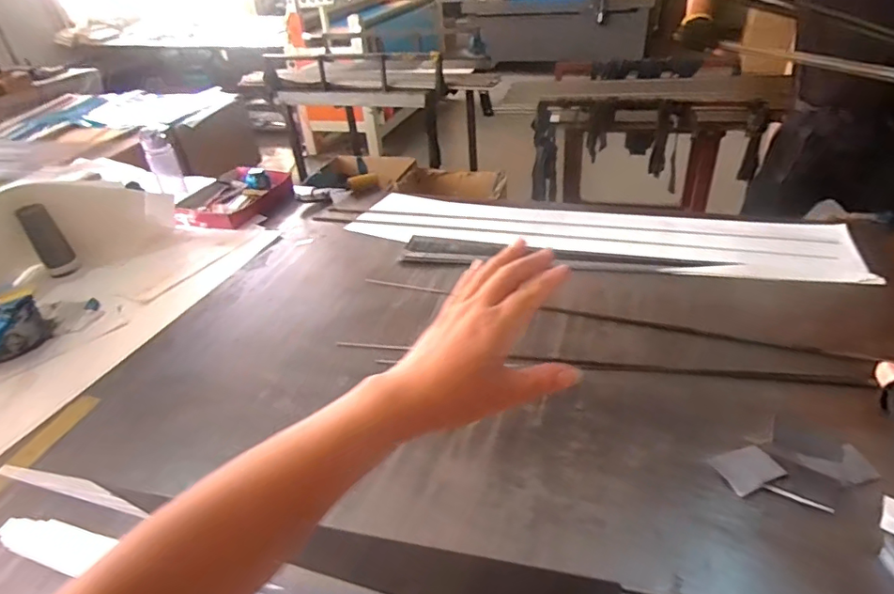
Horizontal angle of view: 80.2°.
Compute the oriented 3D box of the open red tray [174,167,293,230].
[{"bbox_3d":[-0.710,-0.342,1.807,0.335,0.071,0.344,7,37,21],"label":"open red tray"}]

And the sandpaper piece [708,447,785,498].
[{"bbox_3d":[0.413,0.235,0.730,0.073,0.004,0.057,-24,40,-7],"label":"sandpaper piece"}]

